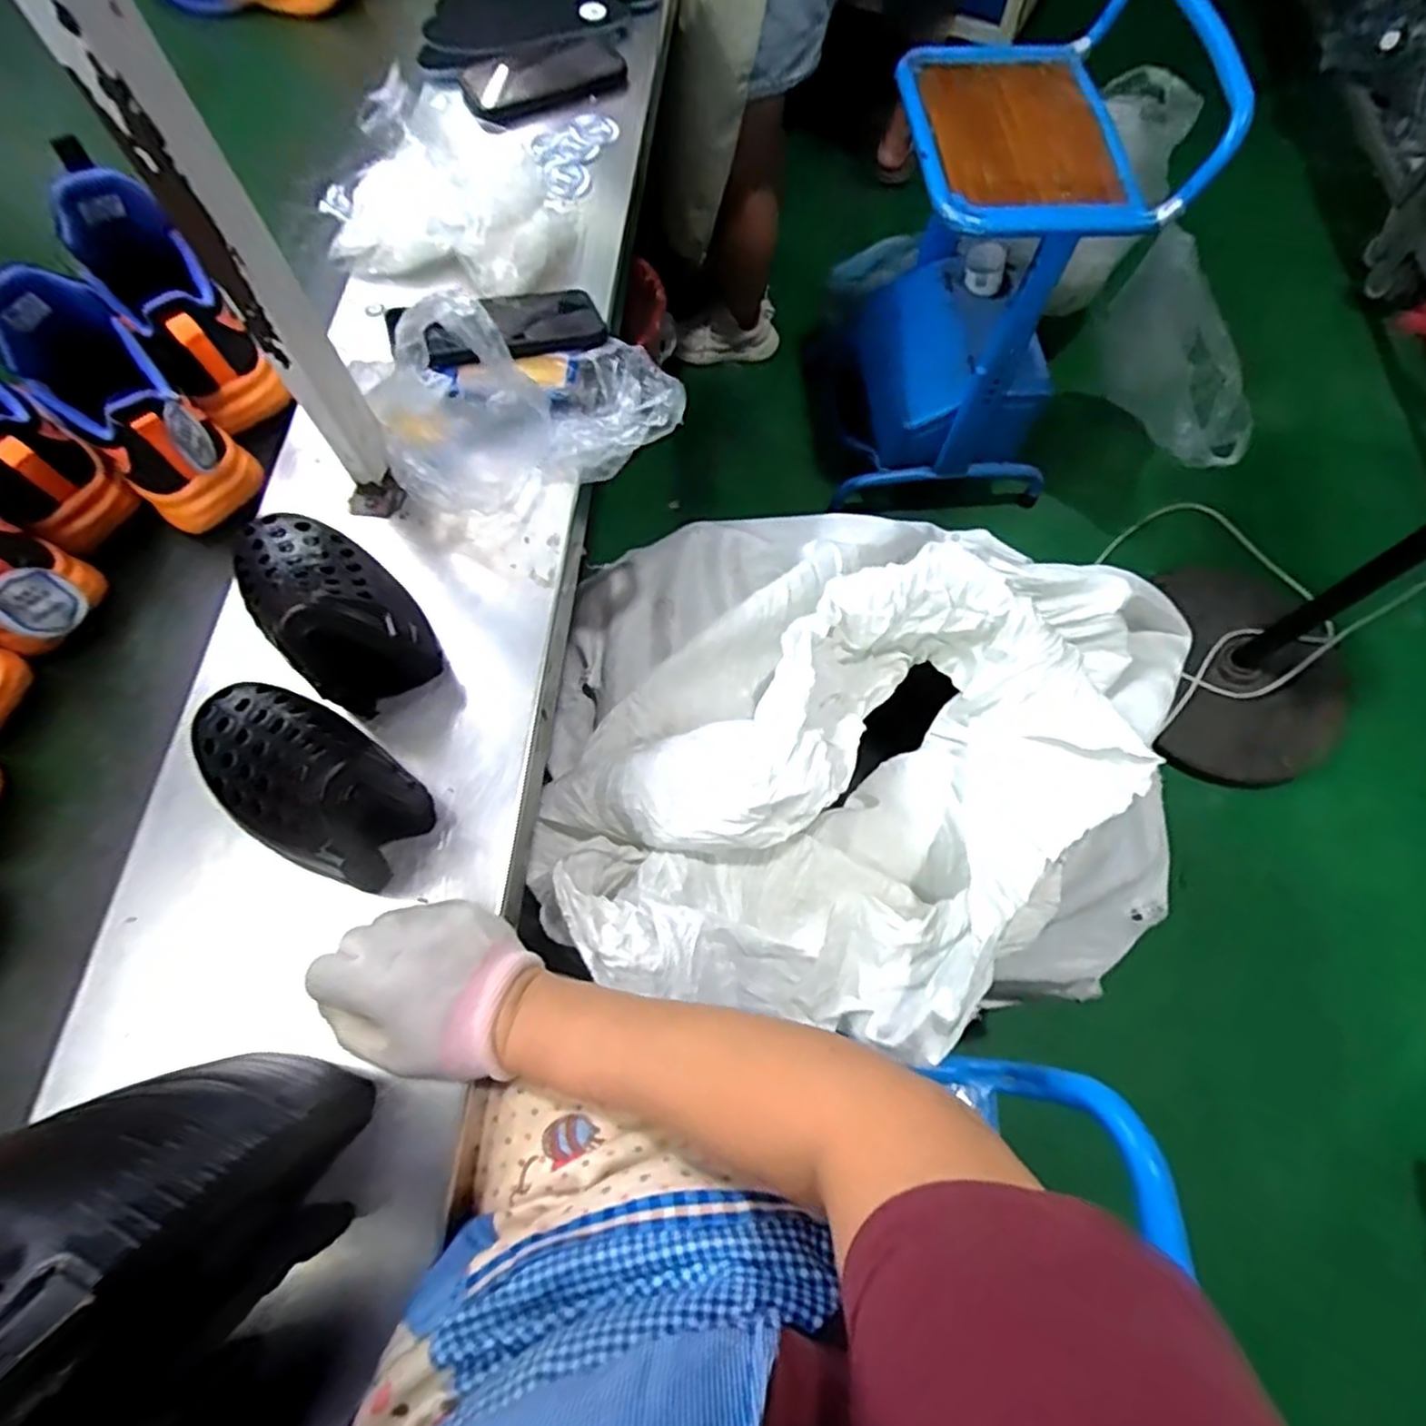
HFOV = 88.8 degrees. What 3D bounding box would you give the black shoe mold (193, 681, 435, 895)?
[{"bbox_3d":[-0.239,0.037,0.421,0.129,0.092,0.077,29,71,10],"label":"black shoe mold"}]

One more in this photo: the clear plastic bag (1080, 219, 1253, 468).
[{"bbox_3d":[0.721,-0.541,1.102,0.300,0.260,0.051,36,73,12],"label":"clear plastic bag"}]

